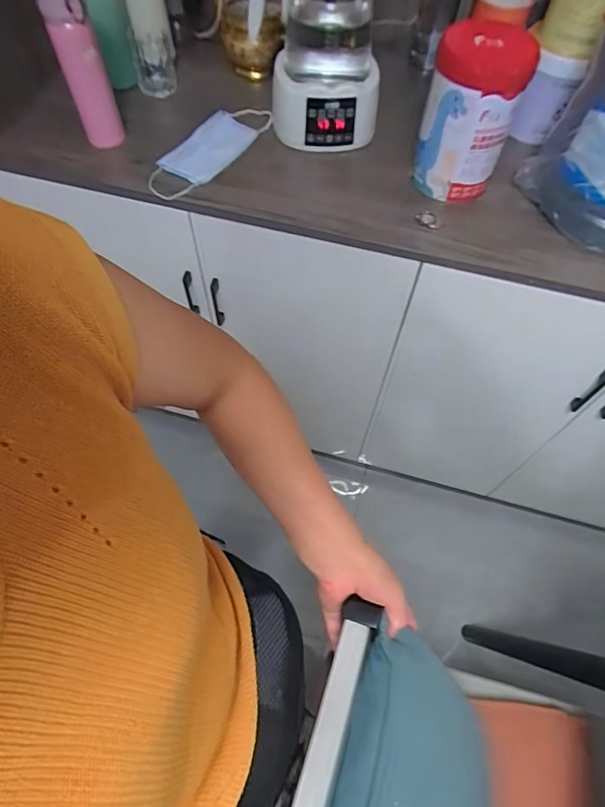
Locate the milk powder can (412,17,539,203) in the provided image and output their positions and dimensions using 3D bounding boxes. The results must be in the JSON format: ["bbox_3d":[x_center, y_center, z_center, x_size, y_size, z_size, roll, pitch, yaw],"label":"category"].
[{"bbox_3d":[0.242,-0.420,0.706,0.131,0.198,0.123,12,61,6],"label":"milk powder can"}]

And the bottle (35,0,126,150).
[{"bbox_3d":[-0.315,-0.476,0.702,0.058,0.222,0.059,-19,62,-11],"label":"bottle"}]

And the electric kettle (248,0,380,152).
[{"bbox_3d":[0.023,-0.541,0.733,0.194,0.248,0.137,0,60,-1],"label":"electric kettle"}]

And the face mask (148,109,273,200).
[{"bbox_3d":[-0.152,-0.428,0.801,0.096,0.020,0.272,27,64,14],"label":"face mask"}]

